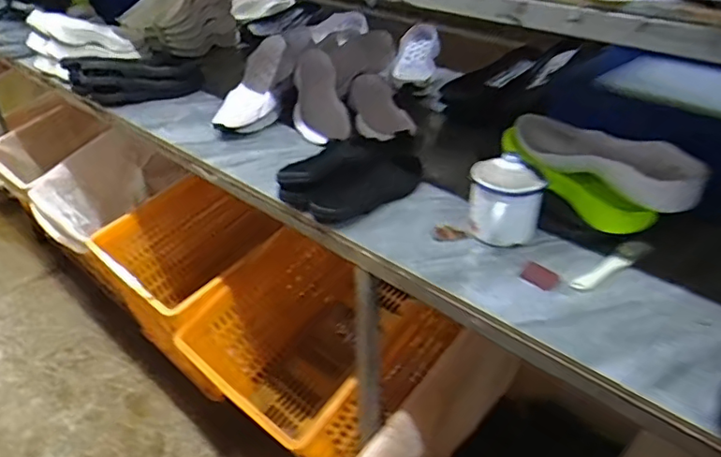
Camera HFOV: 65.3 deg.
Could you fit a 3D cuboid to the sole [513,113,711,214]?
[{"bbox_3d":[0.360,-0.106,0.852,0.285,0.076,0.100,29,43,36],"label":"sole"}]

